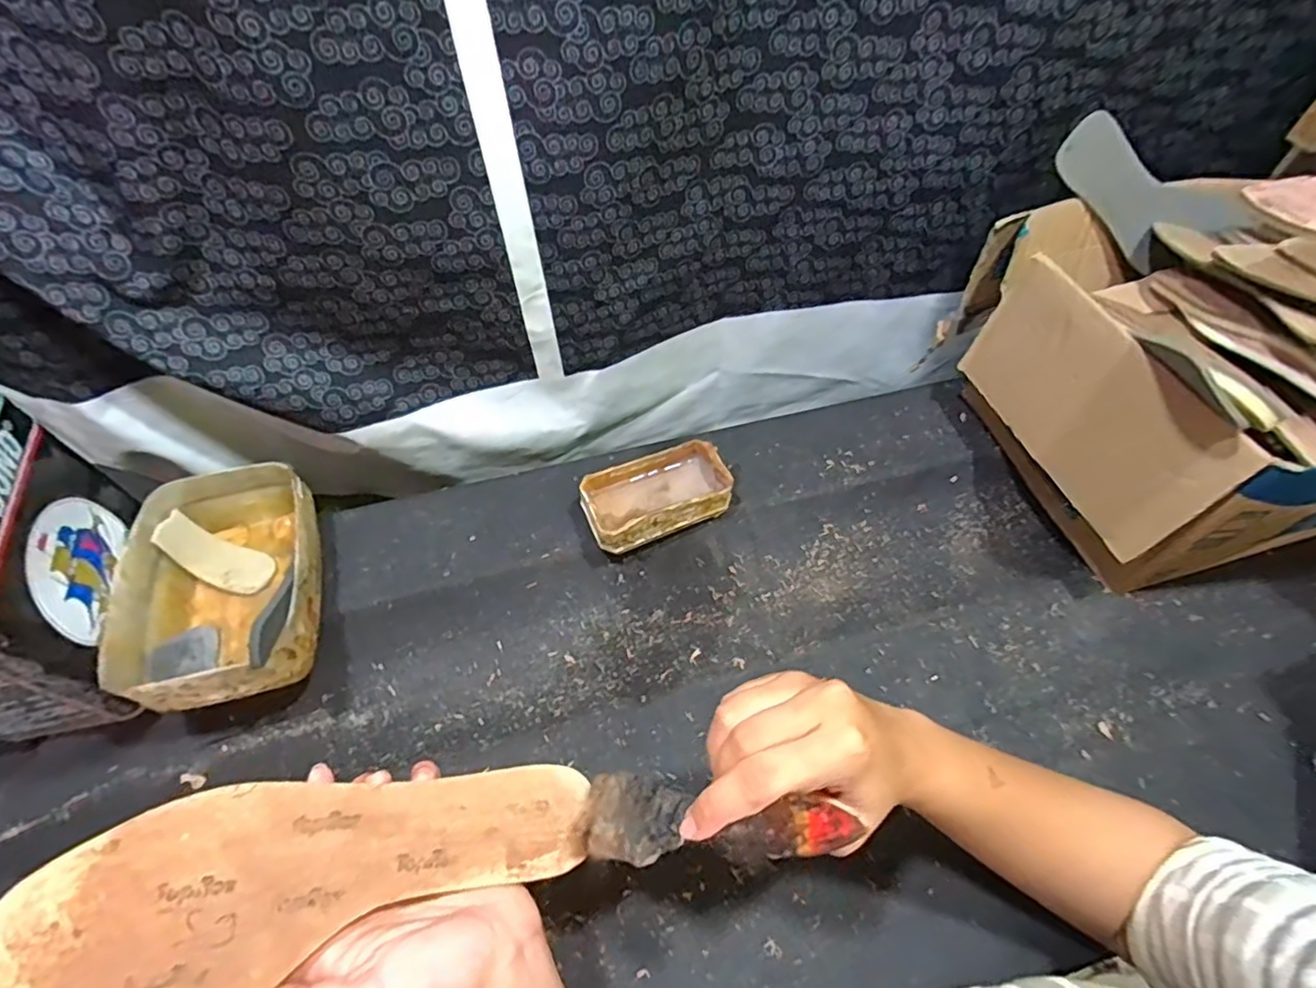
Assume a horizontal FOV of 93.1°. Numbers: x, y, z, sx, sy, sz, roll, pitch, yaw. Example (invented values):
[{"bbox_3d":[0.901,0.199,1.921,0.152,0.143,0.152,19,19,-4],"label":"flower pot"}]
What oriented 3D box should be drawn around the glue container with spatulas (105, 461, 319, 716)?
[{"bbox_3d":[-0.331,0.070,0.485,0.127,0.073,0.187,-14,55,-9],"label":"glue container with spatulas"}]

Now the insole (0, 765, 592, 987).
[{"bbox_3d":[-0.148,0.164,0.279,0.233,0.010,0.082,-9,64,-30],"label":"insole"}]

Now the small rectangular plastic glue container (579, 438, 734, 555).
[{"bbox_3d":[-0.002,0.005,0.556,0.126,0.048,0.070,-21,57,-14],"label":"small rectangular plastic glue container"}]

